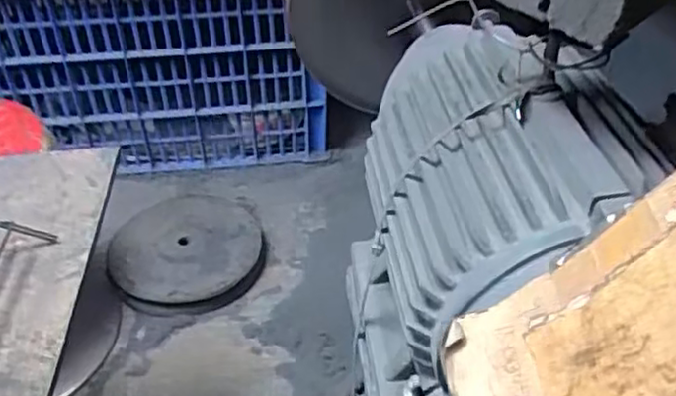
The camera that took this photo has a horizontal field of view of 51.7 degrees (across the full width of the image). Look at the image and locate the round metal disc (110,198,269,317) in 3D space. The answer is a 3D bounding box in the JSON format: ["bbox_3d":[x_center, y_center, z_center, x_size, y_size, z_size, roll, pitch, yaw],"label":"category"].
[{"bbox_3d":[-0.292,0.095,1.350,0.286,0.058,0.312,-1,40,1],"label":"round metal disc"}]

